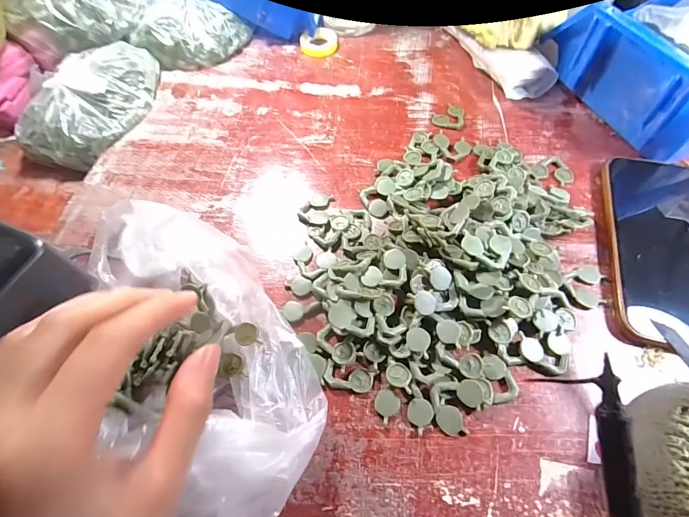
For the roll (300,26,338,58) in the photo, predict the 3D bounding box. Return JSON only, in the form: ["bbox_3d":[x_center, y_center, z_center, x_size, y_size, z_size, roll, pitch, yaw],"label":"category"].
[{"bbox_3d":[-0.028,-0.251,0.423,0.041,0.012,0.041,-1,60,2],"label":"roll"}]

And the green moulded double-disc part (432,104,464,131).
[{"bbox_3d":[0.102,-0.140,0.356,0.030,0.004,0.034,7,61,7],"label":"green moulded double-disc part"}]

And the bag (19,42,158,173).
[{"bbox_3d":[-0.250,-0.163,0.364,0.093,0.043,0.149,18,63,13],"label":"bag"}]

